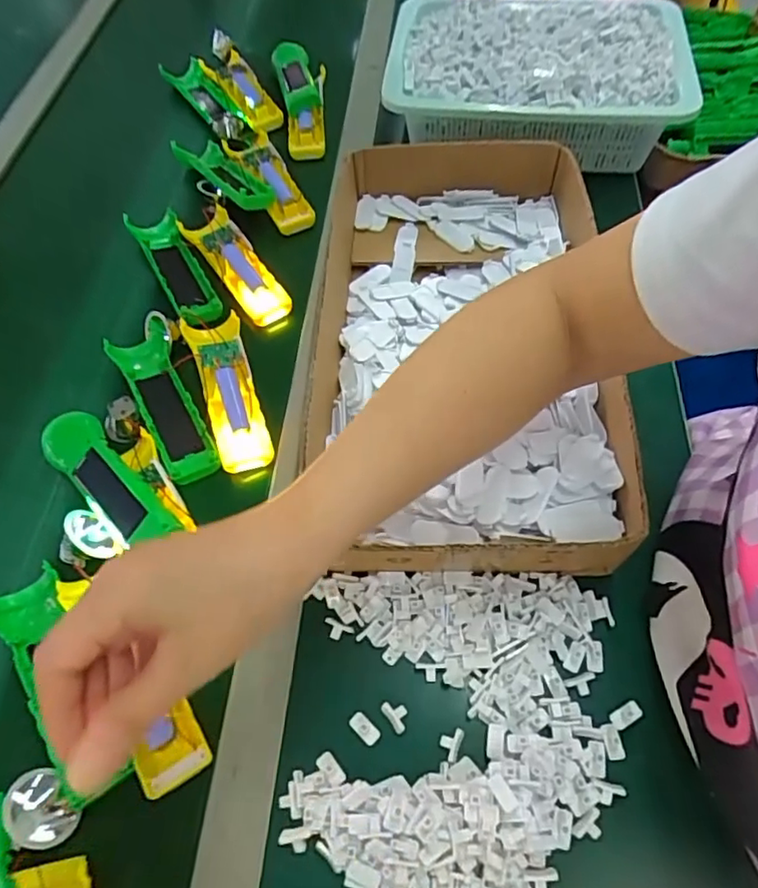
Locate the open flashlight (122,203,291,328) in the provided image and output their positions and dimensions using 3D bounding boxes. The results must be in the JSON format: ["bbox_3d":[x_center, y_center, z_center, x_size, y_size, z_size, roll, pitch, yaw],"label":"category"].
[{"bbox_3d":[-0.174,-0.181,0.594,0.094,0.029,0.180,-31,62,-16],"label":"open flashlight"}]

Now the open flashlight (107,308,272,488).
[{"bbox_3d":[-0.163,-0.046,0.517,0.108,0.030,0.169,-21,60,-11],"label":"open flashlight"}]

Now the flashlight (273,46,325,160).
[{"bbox_3d":[-0.090,-0.417,0.713,0.055,0.052,0.169,-9,58,-4],"label":"flashlight"}]

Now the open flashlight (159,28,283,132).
[{"bbox_3d":[-0.191,-0.438,0.725,0.093,0.042,0.184,-30,62,-16],"label":"open flashlight"}]

